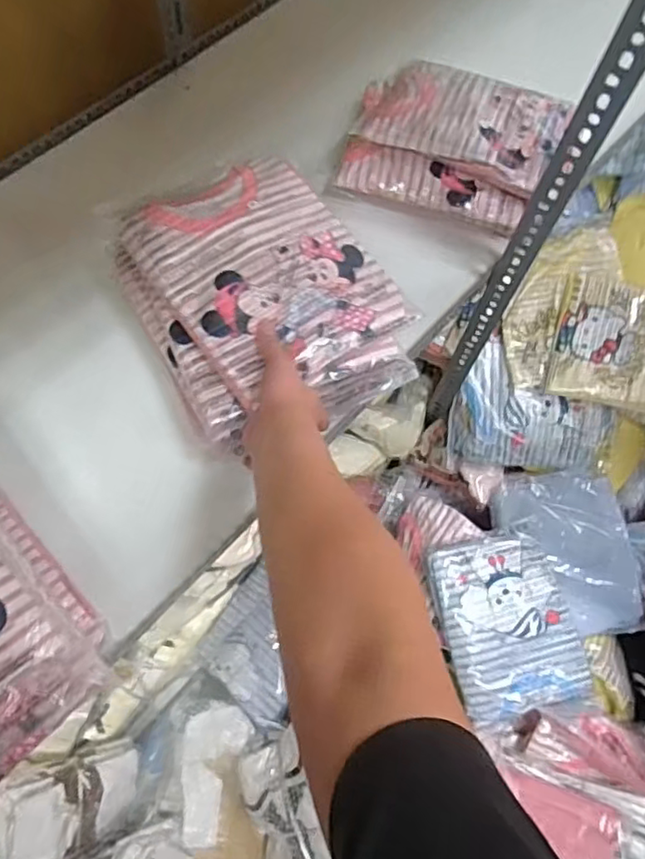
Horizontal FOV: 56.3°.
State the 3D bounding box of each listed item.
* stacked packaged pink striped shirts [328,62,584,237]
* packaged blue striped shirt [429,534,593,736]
[{"bbox_3d":[0.188,-0.411,0.840,0.288,0.067,0.230,17,68,5],"label":"stacked packaged pink striped shirts"},{"bbox_3d":[0.312,0.322,0.994,0.223,0.046,0.289,-10,68,-6],"label":"packaged blue striped shirt"}]

